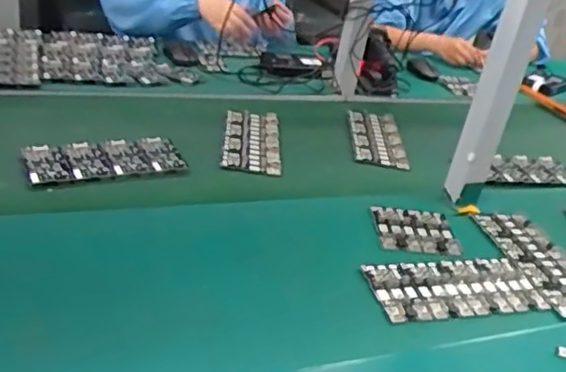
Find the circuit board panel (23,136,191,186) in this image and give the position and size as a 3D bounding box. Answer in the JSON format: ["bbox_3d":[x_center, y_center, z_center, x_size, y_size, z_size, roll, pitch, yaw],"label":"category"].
[{"bbox_3d":[-0.267,-0.041,0.915,0.223,0.022,0.094,-8,31,-26],"label":"circuit board panel"}]

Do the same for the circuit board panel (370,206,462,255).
[{"bbox_3d":[0.187,0.063,0.866,0.110,0.005,0.101,6,32,-5],"label":"circuit board panel"}]

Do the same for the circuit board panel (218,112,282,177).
[{"bbox_3d":[-0.054,-0.082,1.066,0.100,0.009,0.234,11,30,-8],"label":"circuit board panel"}]

